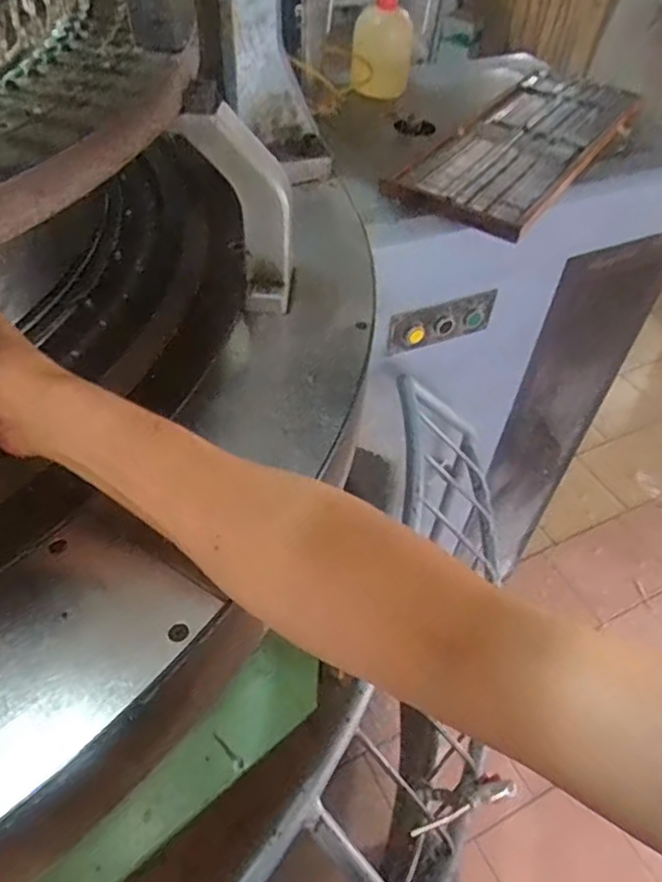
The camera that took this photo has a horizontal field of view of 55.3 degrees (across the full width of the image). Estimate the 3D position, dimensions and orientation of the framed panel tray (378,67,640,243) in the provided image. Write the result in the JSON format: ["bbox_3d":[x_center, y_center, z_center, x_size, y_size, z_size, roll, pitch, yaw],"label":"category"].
[{"bbox_3d":[0.259,-0.394,0.822,0.170,0.029,0.485,29,52,20],"label":"framed panel tray"}]

